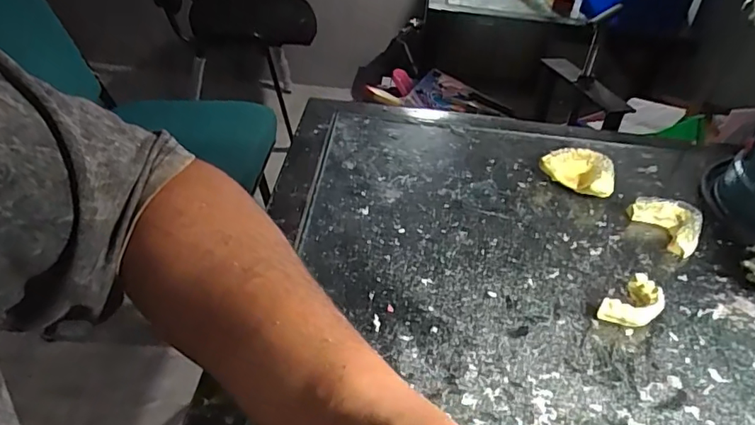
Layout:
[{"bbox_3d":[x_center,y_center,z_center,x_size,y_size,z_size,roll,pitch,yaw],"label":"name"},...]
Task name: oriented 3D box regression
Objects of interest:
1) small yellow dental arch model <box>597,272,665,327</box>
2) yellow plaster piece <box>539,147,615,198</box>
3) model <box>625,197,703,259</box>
[{"bbox_3d":[0.174,0.062,0.359,0.051,0.017,0.028,-24,46,-34],"label":"small yellow dental arch model"},{"bbox_3d":[0.188,-0.039,0.489,0.063,0.026,0.051,28,42,27],"label":"yellow plaster piece"},{"bbox_3d":[0.243,0.009,0.437,0.039,0.022,0.059,-8,39,-18],"label":"model"}]

